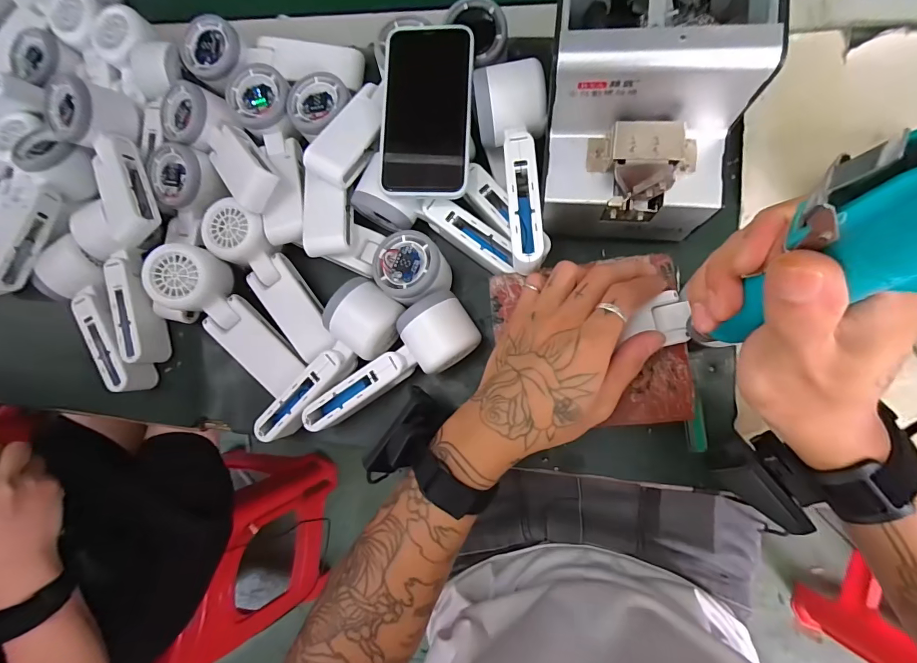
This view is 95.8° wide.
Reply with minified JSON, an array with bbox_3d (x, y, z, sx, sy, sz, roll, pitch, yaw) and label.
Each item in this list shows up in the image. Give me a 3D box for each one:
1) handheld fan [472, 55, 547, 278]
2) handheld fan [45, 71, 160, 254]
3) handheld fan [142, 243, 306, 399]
[{"bbox_3d":[0.046,-0.125,0.327,0.052,0.047,0.159,-7,88,7],"label":"handheld fan"},{"bbox_3d":[-0.327,-0.153,0.395,0.066,0.053,0.159,-22,87,7],"label":"handheld fan"},{"bbox_3d":[-0.207,-0.010,0.375,0.051,0.043,0.157,-39,103,2],"label":"handheld fan"}]

